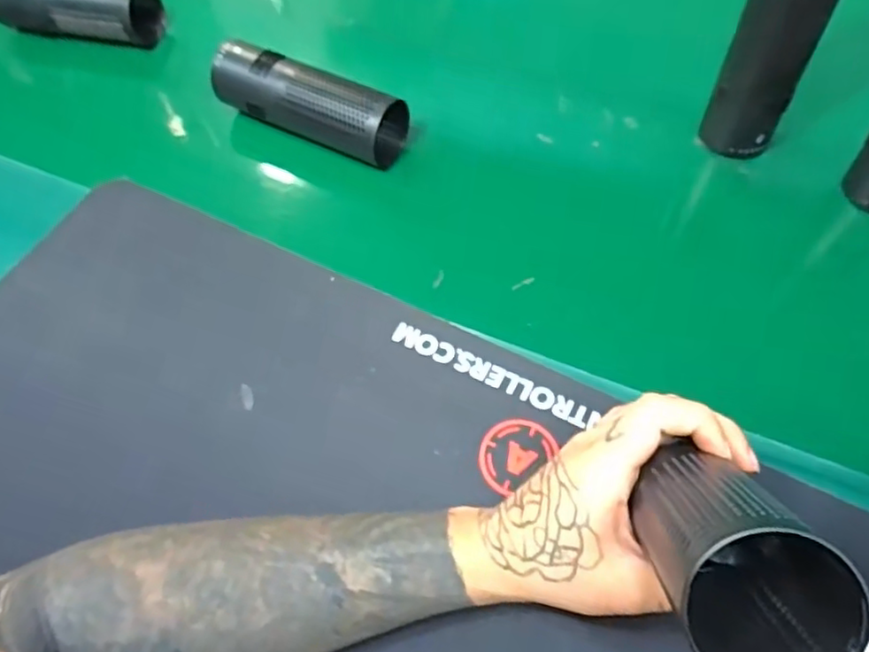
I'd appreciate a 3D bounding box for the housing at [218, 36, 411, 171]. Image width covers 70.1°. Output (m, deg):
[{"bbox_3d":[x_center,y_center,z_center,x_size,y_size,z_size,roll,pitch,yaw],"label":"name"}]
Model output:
[{"bbox_3d":[-0.106,-0.187,0.524,0.177,0.055,0.064,25,67,14],"label":"housing"}]

